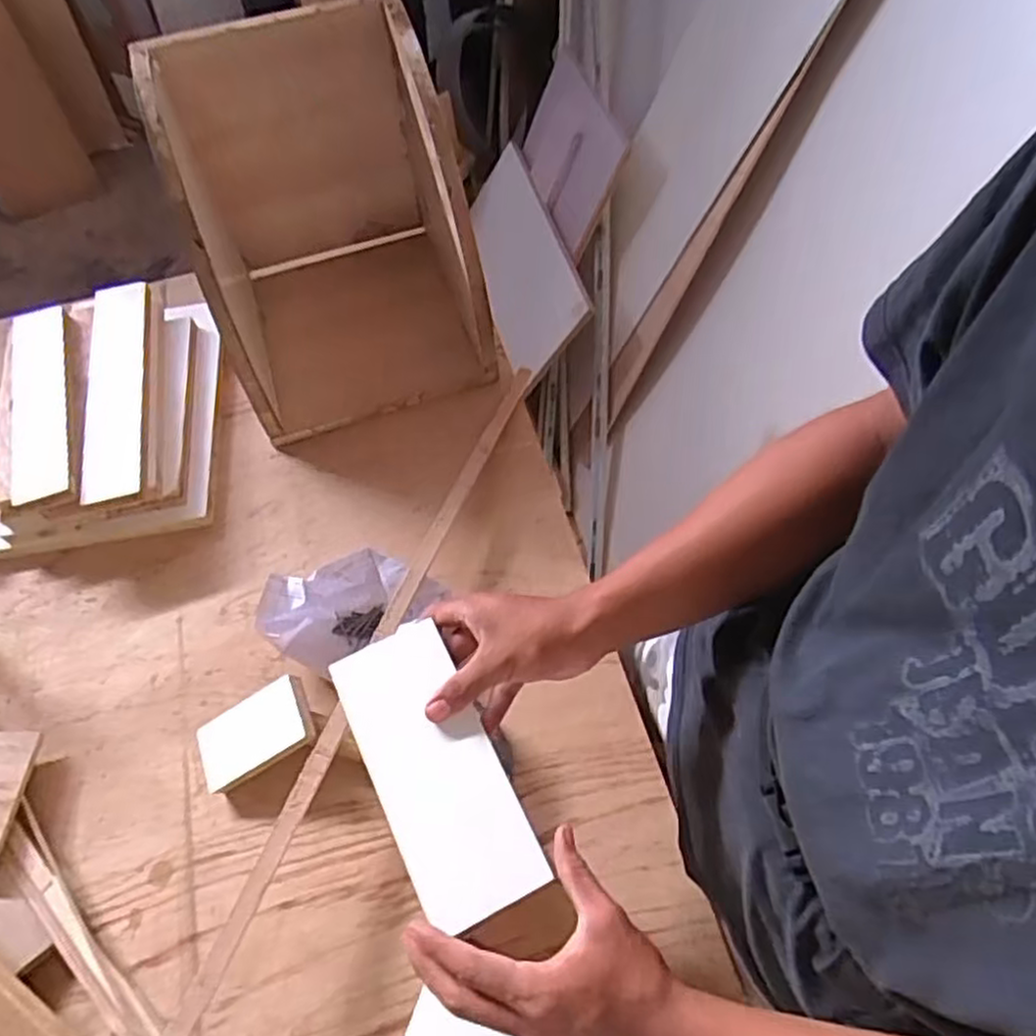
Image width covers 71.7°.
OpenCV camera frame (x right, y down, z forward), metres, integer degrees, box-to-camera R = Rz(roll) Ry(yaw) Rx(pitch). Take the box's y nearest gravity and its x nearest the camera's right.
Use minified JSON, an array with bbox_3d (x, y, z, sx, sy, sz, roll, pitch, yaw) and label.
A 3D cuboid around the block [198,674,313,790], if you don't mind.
[{"bbox_3d":[-0.244,0.201,0.663,0.114,0.016,0.066,-29,66,10],"label":"block"}]

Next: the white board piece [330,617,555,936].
[{"bbox_3d":[-0.060,0.176,0.509,0.085,0.014,0.201,-26,68,-12],"label":"white board piece"}]

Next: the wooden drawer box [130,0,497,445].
[{"bbox_3d":[-0.218,-0.328,0.823,0.296,0.319,0.302,-17,60,-7],"label":"wooden drawer box"}]

